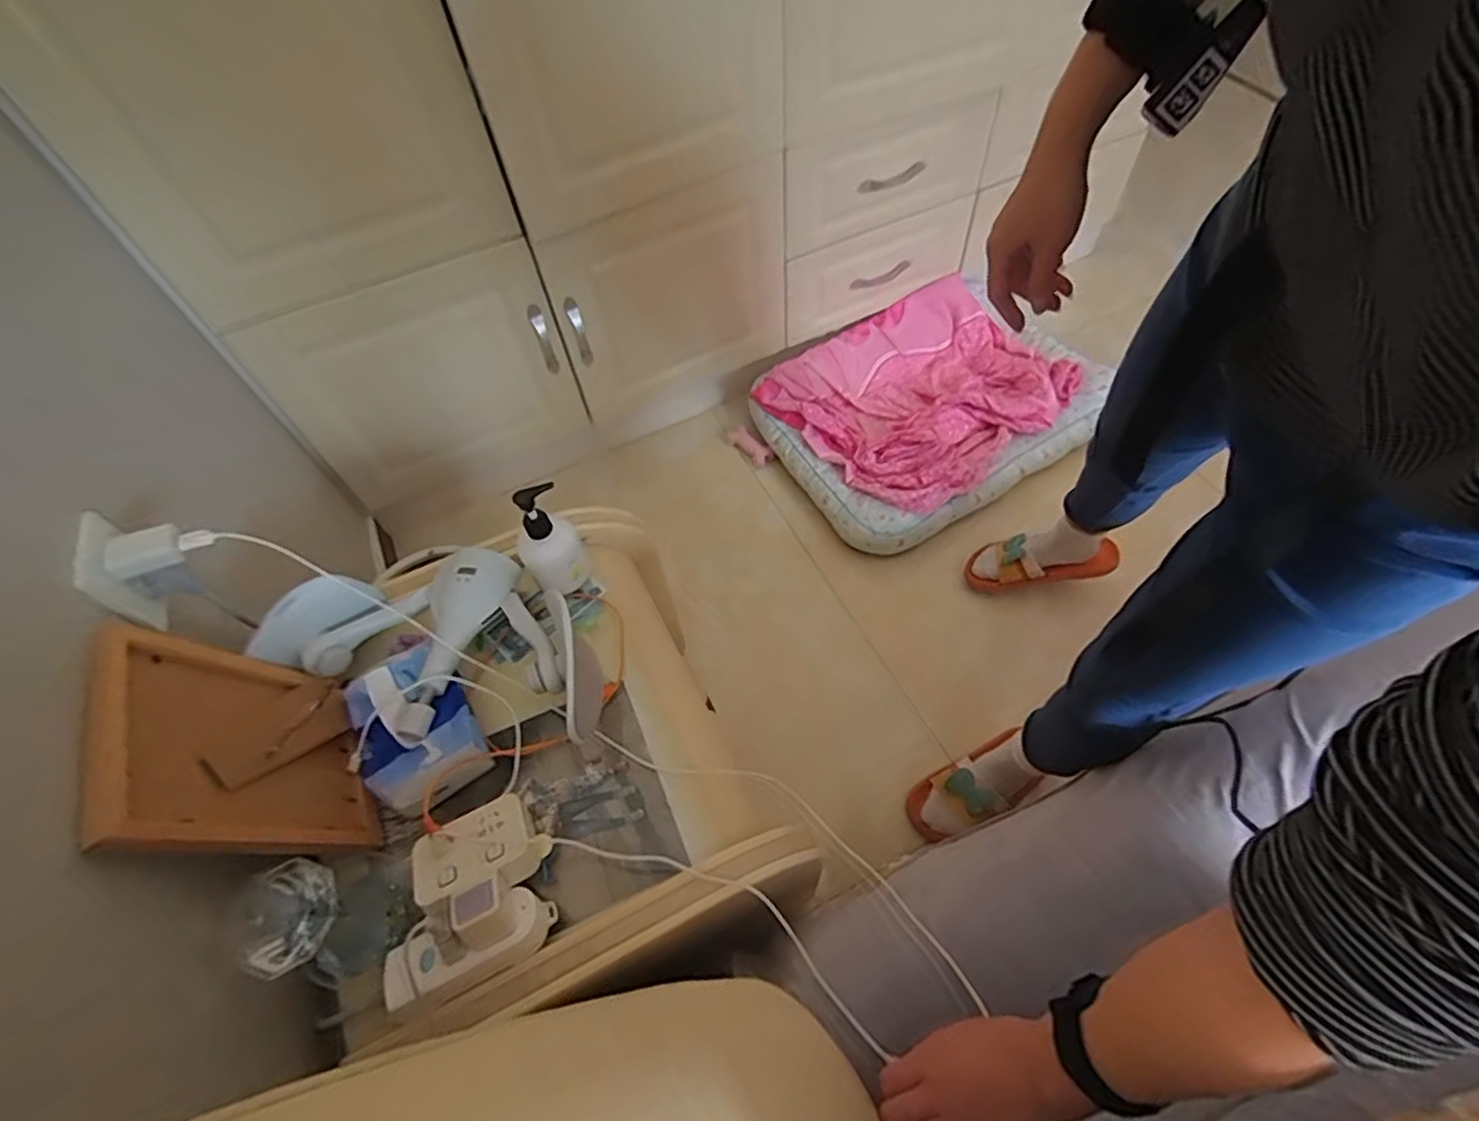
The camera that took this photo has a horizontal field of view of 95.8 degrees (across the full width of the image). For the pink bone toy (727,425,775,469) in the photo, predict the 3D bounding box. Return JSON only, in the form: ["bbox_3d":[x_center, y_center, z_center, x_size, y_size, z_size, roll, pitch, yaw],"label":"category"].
[{"bbox_3d":[0.022,-0.262,1.540,0.054,0.020,0.127,-39,63,-20],"label":"pink bone toy"}]

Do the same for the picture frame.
[{"bbox_3d":[-0.430,0.156,0.584,0.021,0.226,0.192,-36,61,6],"label":"picture frame"}]

